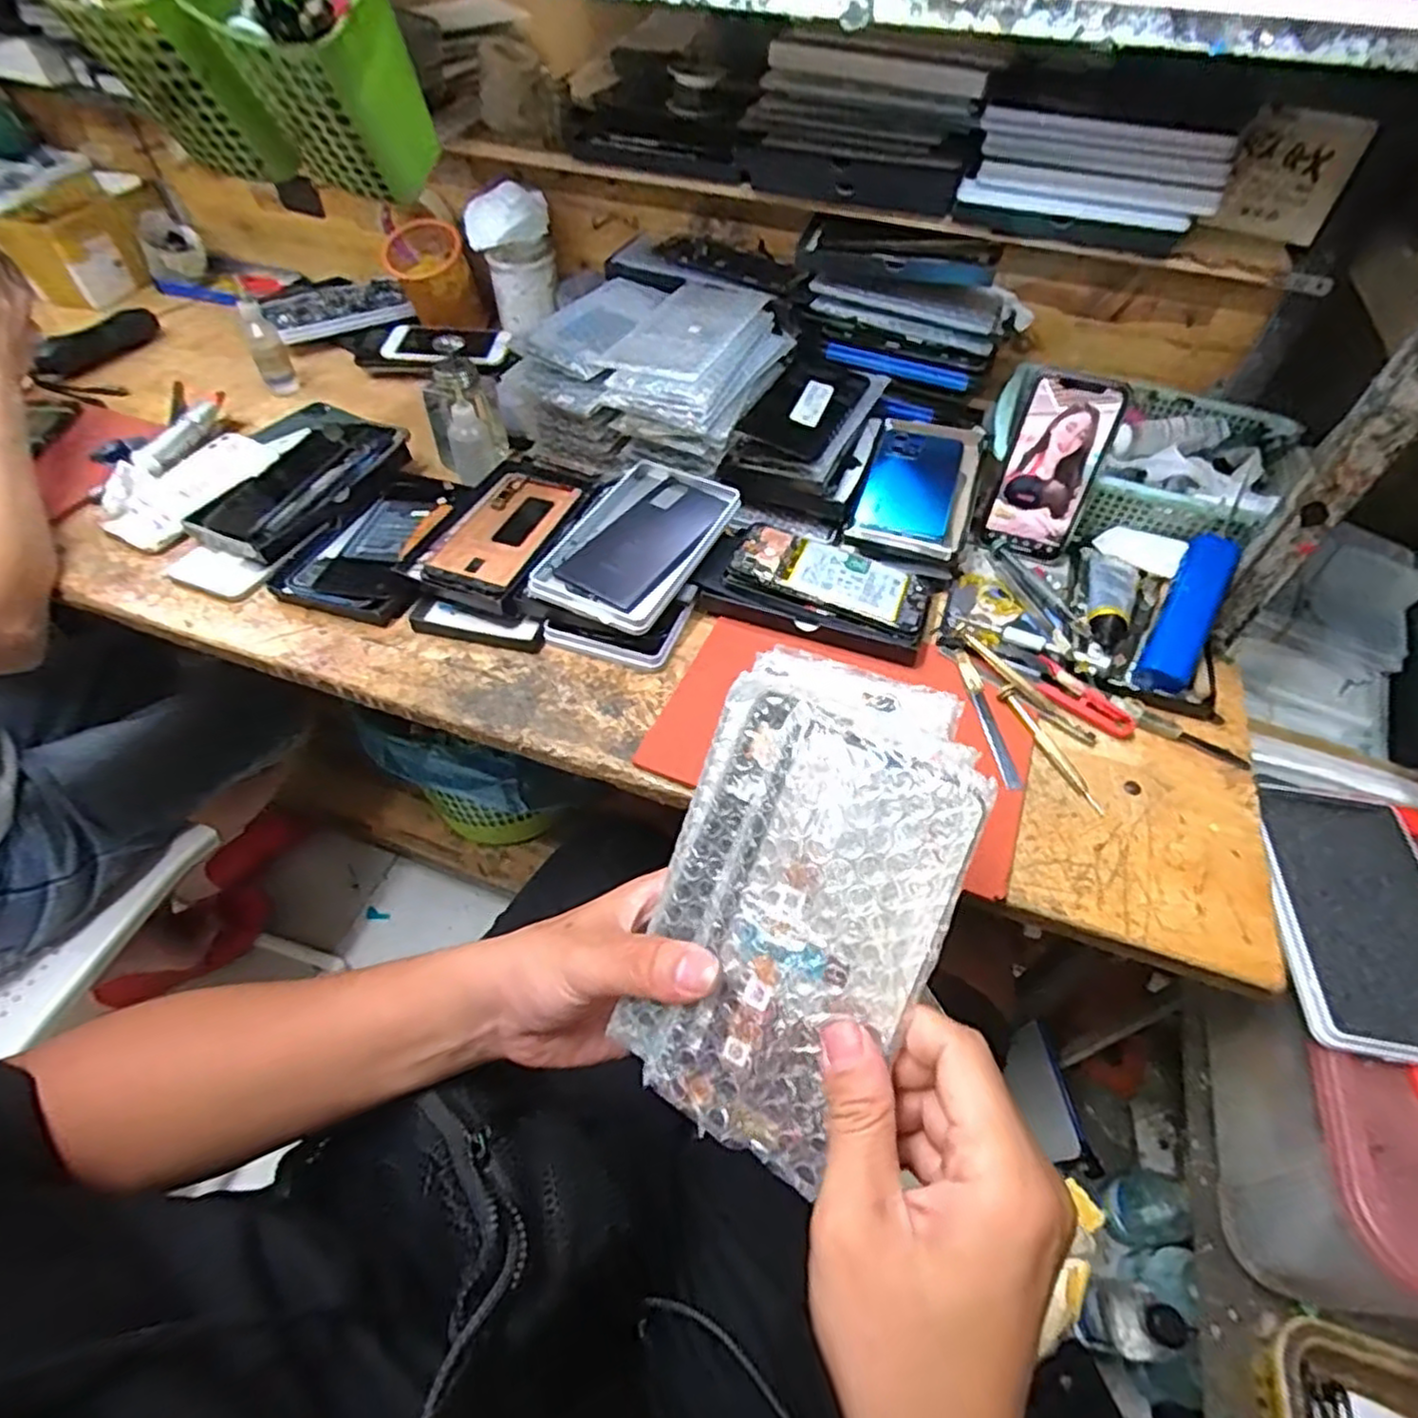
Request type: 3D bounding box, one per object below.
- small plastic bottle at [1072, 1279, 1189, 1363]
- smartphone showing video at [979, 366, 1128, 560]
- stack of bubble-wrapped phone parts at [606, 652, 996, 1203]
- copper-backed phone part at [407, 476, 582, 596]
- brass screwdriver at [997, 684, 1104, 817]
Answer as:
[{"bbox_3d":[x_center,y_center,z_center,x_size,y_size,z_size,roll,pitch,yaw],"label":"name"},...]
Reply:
[{"bbox_3d":[0.404,0.583,0.687,0.058,0.151,0.058,5,51,2],"label":"small plastic bottle"},{"bbox_3d":[0.294,-0.207,0.619,0.072,0.147,0.012,20,35,12],"label":"smartphone showing video"},{"bbox_3d":[0.031,0.075,0.279,0.110,0.020,0.181,20,91,28],"label":"stack of bubble-wrapped phone parts"},{"bbox_3d":[-0.173,-0.152,0.613,0.094,0.018,0.156,21,54,14],"label":"copper-backed phone part"},{"bbox_3d":[0.247,0.026,0.519,0.015,0.013,0.109,-21,55,-17],"label":"brass screwdriver"}]

